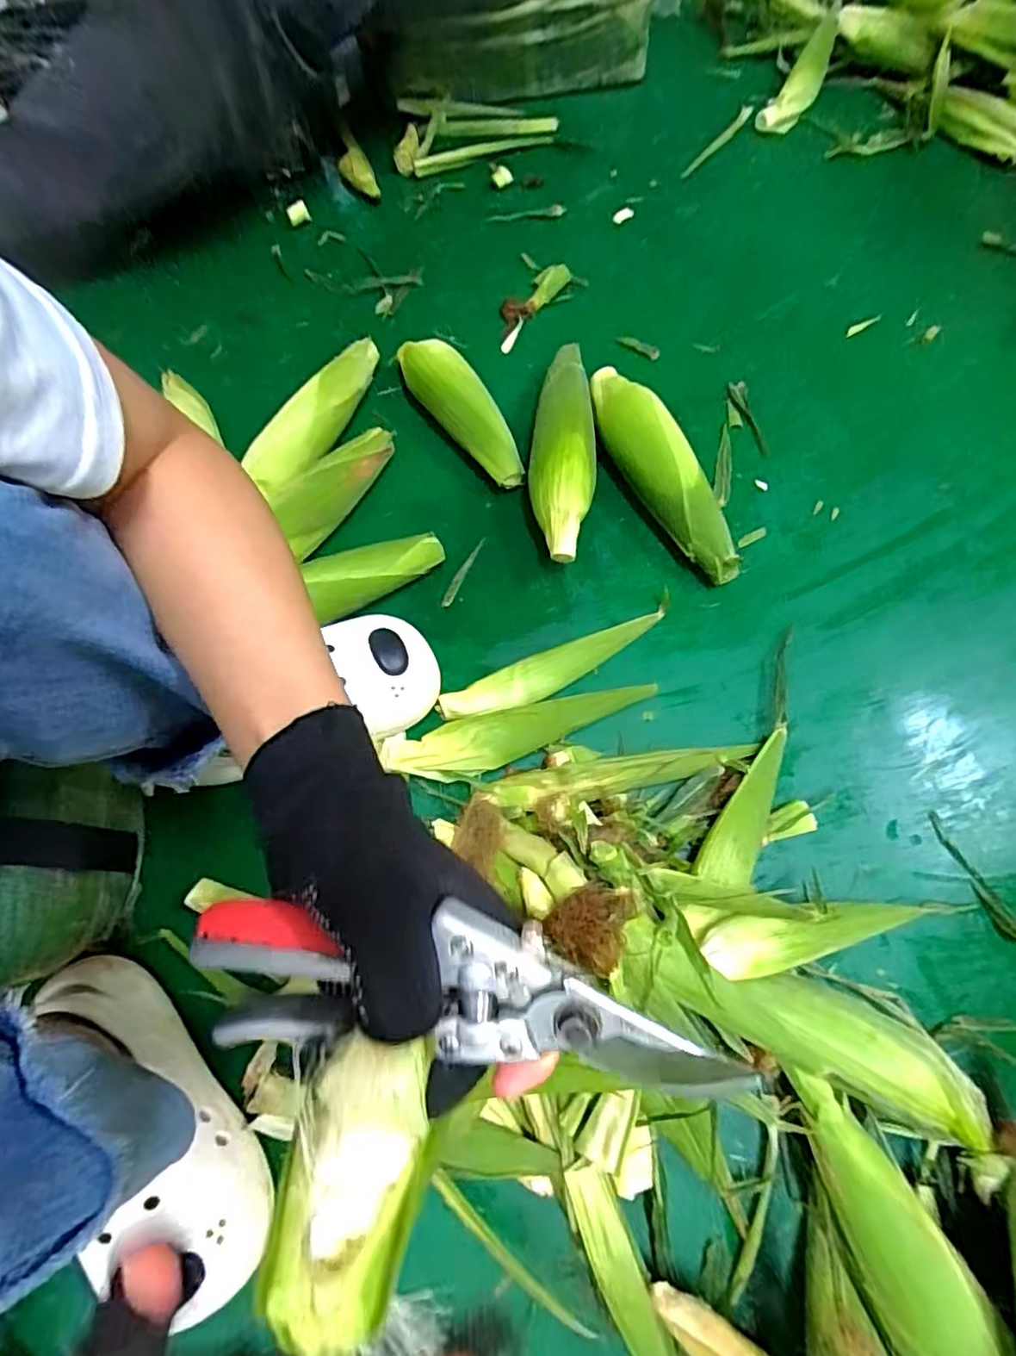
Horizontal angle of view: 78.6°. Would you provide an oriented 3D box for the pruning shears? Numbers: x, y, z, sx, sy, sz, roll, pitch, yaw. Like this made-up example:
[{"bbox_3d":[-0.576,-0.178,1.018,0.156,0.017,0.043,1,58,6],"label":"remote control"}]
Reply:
[{"bbox_3d":[-0.019,0.112,0.215,0.192,0.027,0.054,7,70,8],"label":"pruning shears"}]

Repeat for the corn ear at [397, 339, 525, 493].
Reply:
[{"bbox_3d":[-0.050,-0.294,0.683,0.058,0.061,0.204,-37,73,-11],"label":"corn ear"}]

